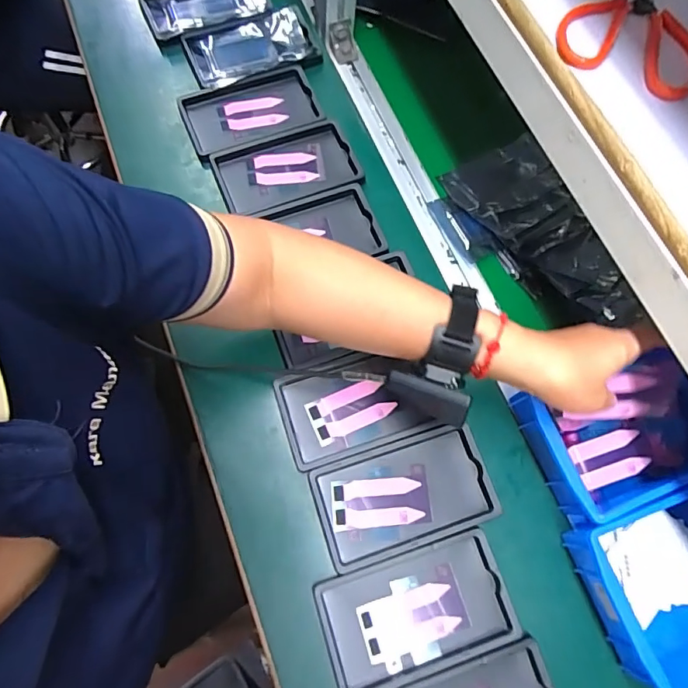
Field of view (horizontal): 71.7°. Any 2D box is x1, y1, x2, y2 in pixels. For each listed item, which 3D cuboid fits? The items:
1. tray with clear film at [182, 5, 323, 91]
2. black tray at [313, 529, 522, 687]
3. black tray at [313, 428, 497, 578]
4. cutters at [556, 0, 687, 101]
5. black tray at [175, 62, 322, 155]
[{"bbox_3d":[-0.116,-0.375,0.607,0.157,0.021,0.098,-22,73,-12],"label":"tray with clear film"},{"bbox_3d":[0.063,0.233,0.412,0.159,0.010,0.093,-15,72,-10],"label":"black tray"},{"bbox_3d":[0.056,0.141,0.444,0.159,0.013,0.091,-15,72,-10],"label":"black tray"},{"bbox_3d":[0.211,-0.227,0.345,0.101,0.015,0.104,22,70,3],"label":"cutters"},{"bbox_3d":[-0.111,-0.282,0.578,0.158,0.018,0.094,-21,73,-12],"label":"black tray"}]

